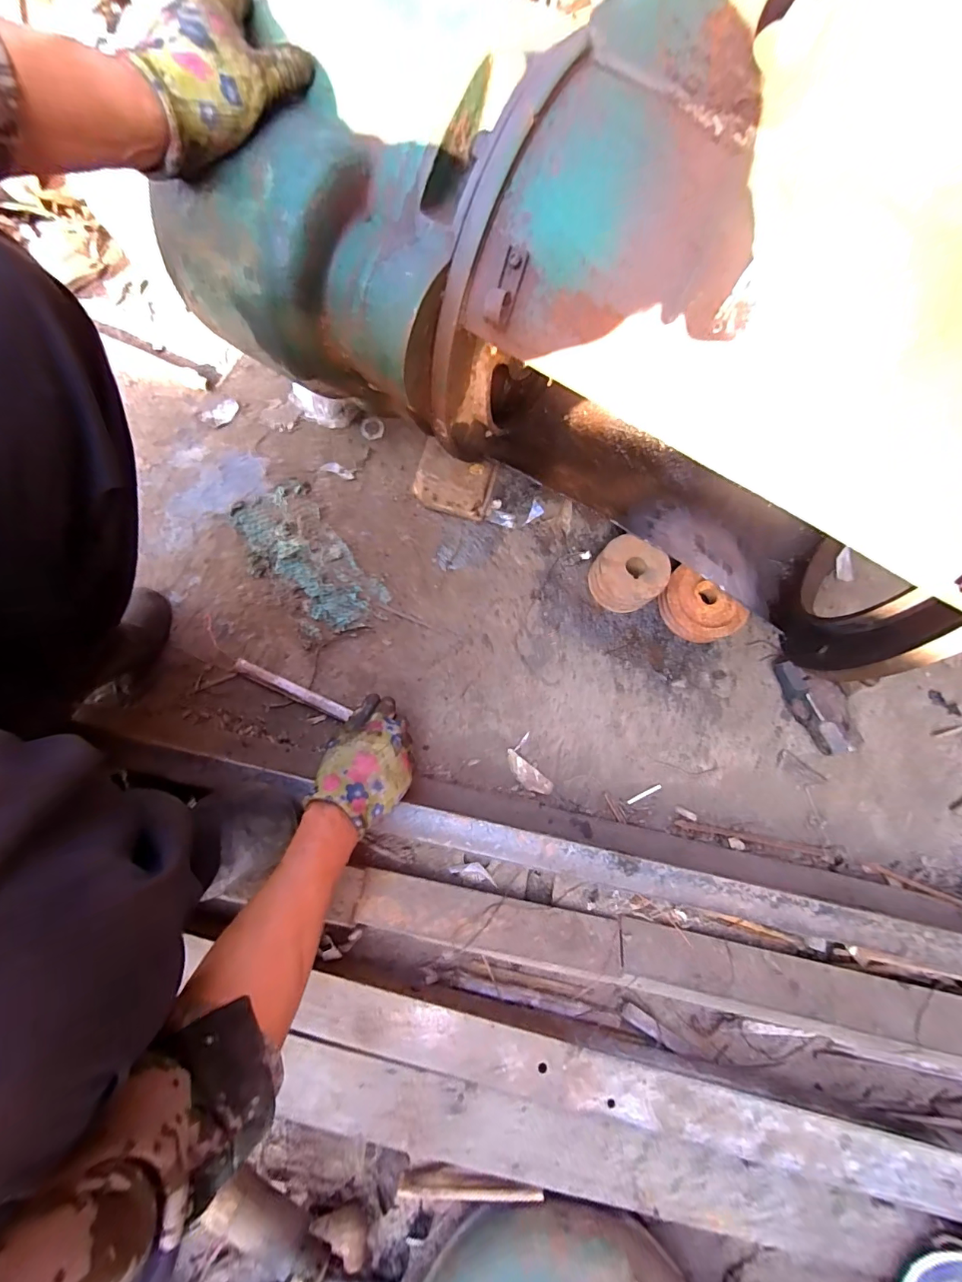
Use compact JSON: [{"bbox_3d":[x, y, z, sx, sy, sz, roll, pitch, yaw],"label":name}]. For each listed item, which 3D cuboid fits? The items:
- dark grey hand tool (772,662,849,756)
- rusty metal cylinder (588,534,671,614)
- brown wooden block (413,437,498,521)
[{"bbox_3d":[0.460,0.086,0.614,0.052,0.054,0.133,-26,81,-6],"label":"dark grey hand tool"},{"bbox_3d":[0.206,-0.090,0.634,0.095,0.068,0.088,0,79,-1],"label":"rusty metal cylinder"},{"bbox_3d":[-0.040,-0.242,0.672,0.115,0.043,0.091,16,79,2],"label":"brown wooden block"}]

